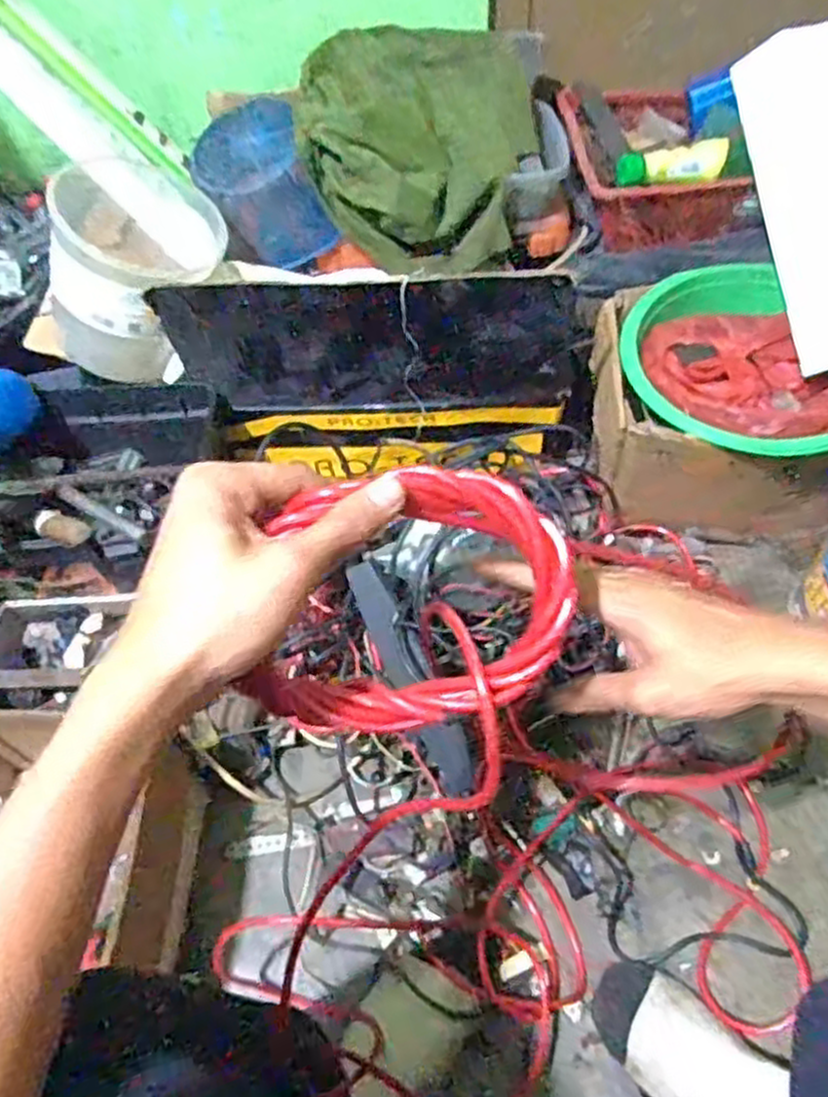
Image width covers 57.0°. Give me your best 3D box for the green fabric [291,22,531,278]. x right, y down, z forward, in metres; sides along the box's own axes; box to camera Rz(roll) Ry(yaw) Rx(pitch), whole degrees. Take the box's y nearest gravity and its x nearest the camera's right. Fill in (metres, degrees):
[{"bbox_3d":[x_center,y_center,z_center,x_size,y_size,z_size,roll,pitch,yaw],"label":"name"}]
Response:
[{"bbox_3d":[0.009,-0.463,0.880,0.254,0.141,0.265,0,56,5],"label":"green fabric"}]

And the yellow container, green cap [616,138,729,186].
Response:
[{"bbox_3d":[0.278,-0.414,0.819,0.111,0.034,0.026,-4,56,3],"label":"yellow container, green cap"}]

